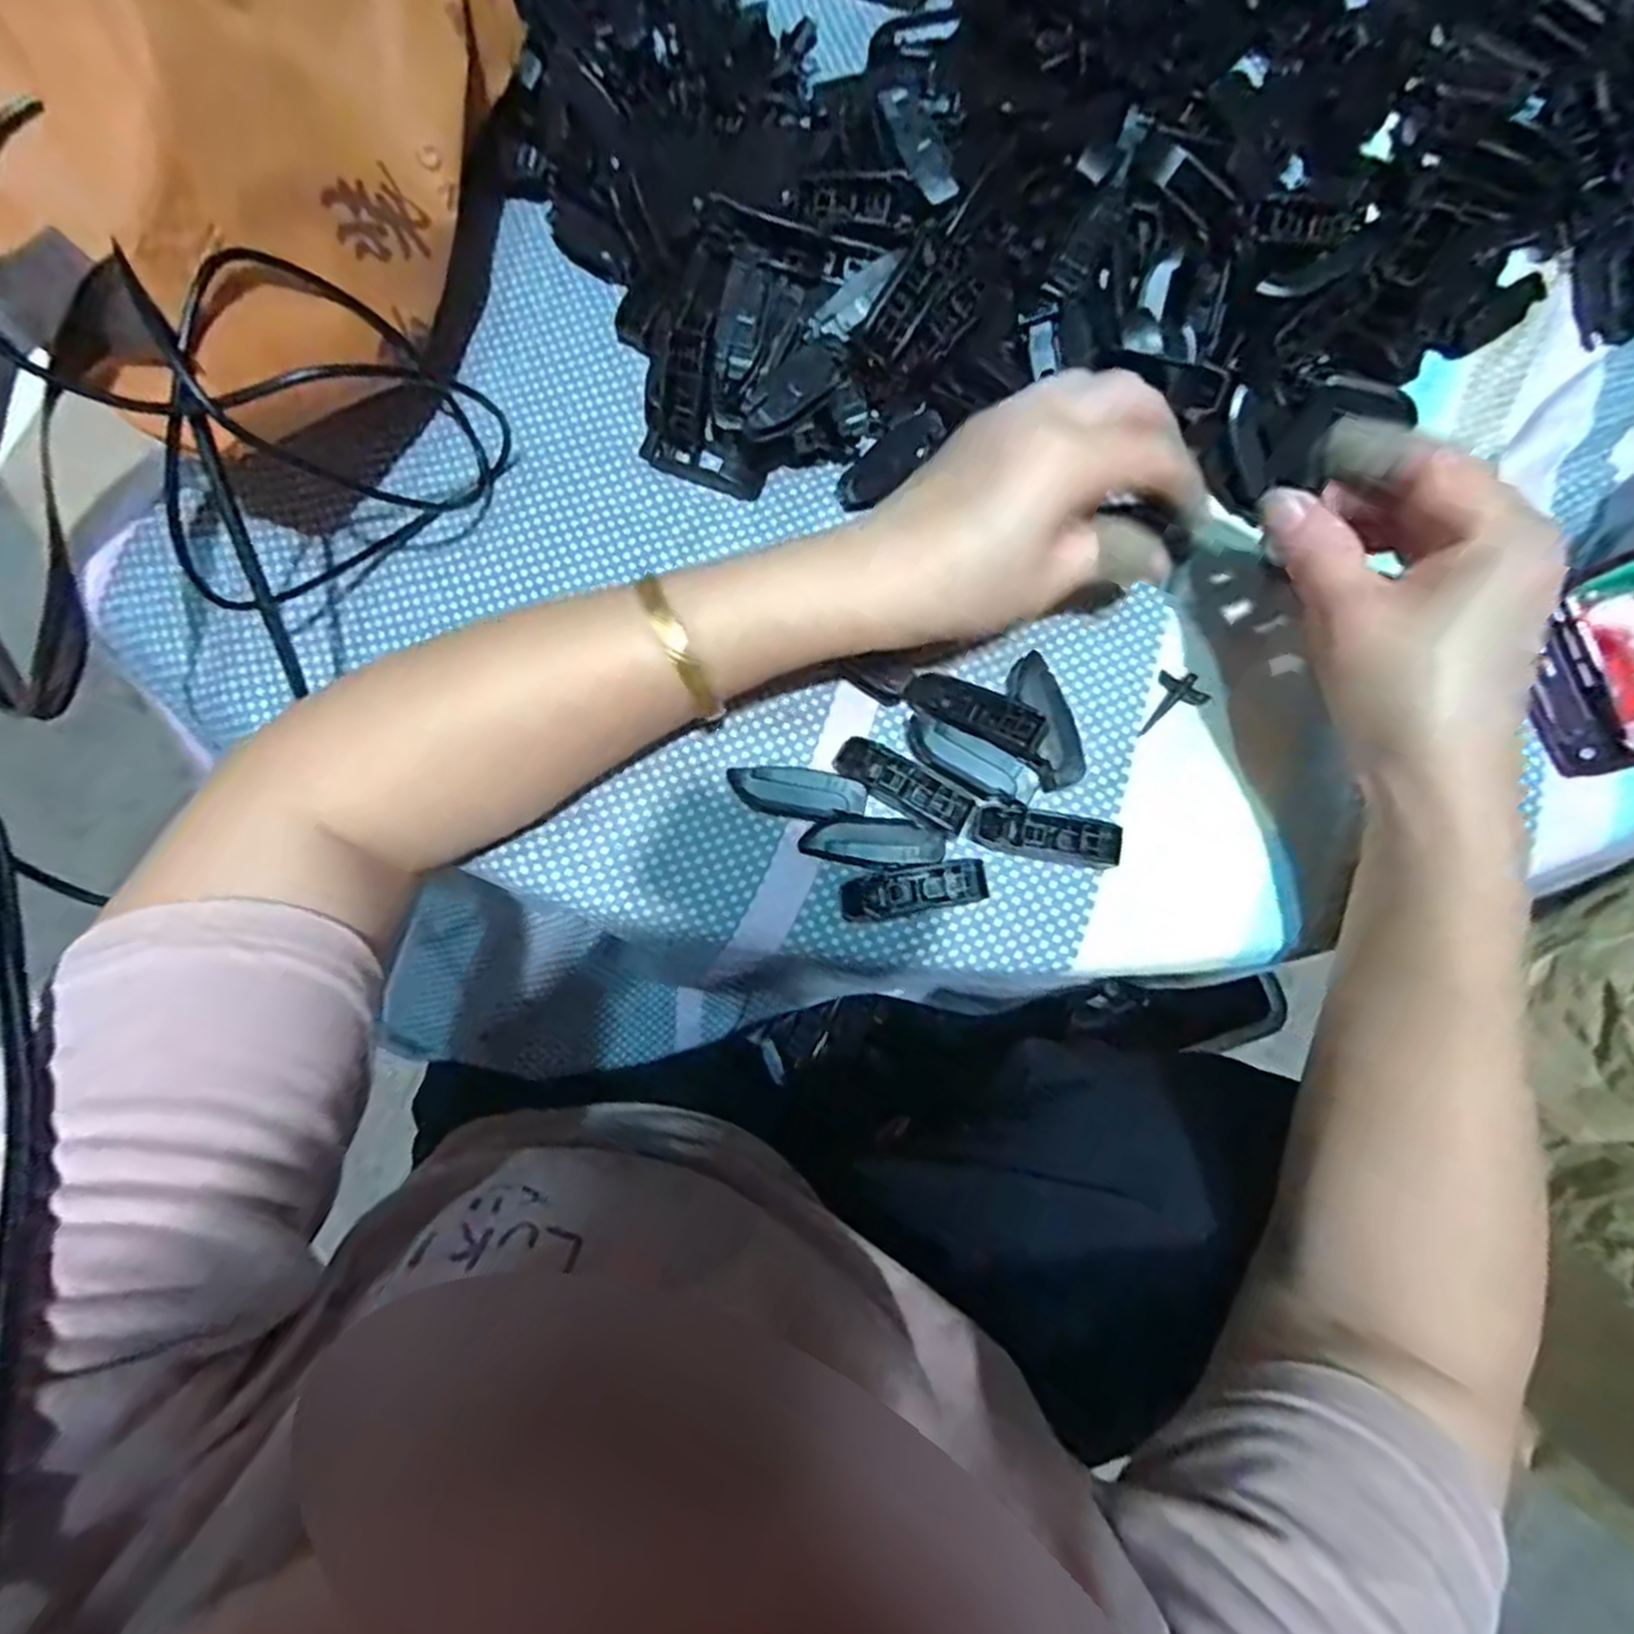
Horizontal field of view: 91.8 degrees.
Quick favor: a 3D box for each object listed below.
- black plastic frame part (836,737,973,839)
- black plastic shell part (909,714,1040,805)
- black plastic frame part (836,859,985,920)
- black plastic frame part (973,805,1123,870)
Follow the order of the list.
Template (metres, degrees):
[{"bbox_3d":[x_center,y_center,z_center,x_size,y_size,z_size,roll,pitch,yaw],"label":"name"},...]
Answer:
[{"bbox_3d":[0.035,-0.013,0.317,0.056,0.015,0.022,31,81,6],"label":"black plastic frame part"},{"bbox_3d":[0.060,-0.022,0.313,0.054,0.018,0.016,30,81,6],"label":"black plastic shell part"},{"bbox_3d":[0.038,0.029,0.308,0.058,0.014,0.015,-10,79,-1],"label":"black plastic frame part"},{"bbox_3d":[0.090,0.008,0.314,0.055,0.016,0.017,10,80,3],"label":"black plastic frame part"}]

